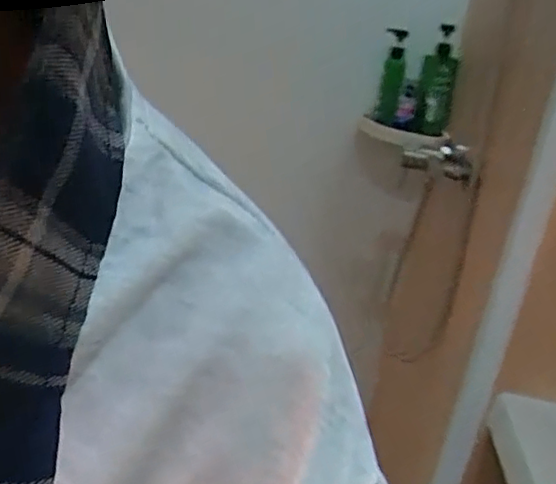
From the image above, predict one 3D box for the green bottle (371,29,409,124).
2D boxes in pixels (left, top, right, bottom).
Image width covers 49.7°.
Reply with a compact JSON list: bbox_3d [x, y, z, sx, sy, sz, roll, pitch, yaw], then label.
[{"bbox_3d":[0.282,-0.405,1.481,0.053,0.213,0.071,6,23,-3],"label":"green bottle"}]

